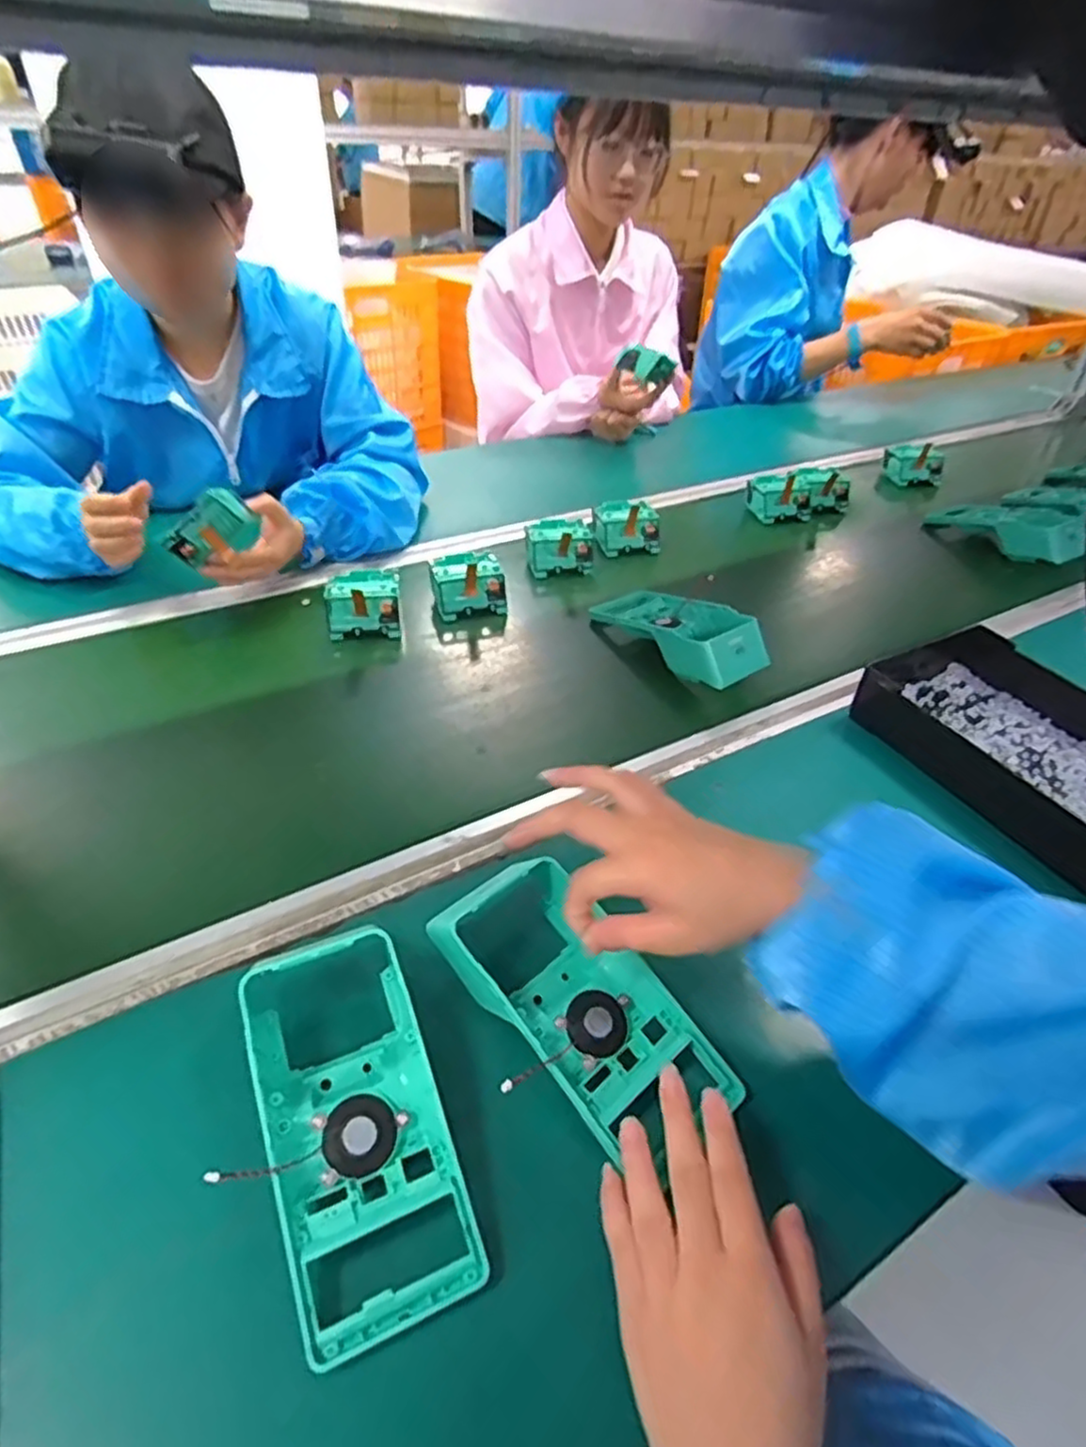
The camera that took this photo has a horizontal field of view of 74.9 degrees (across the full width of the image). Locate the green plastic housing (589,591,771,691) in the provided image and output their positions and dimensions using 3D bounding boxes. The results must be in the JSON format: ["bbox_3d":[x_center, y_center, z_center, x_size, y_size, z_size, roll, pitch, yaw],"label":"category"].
[{"bbox_3d":[0.136,-0.099,0.720,0.089,0.054,0.196,-25,47,-28],"label":"green plastic housing"}]

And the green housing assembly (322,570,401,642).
[{"bbox_3d":[-0.187,-0.127,0.741,0.080,0.042,0.073,-4,40,-7],"label":"green housing assembly"}]

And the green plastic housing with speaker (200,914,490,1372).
[{"bbox_3d":[-0.101,0.191,0.353,0.095,0.058,0.181,-15,43,-19],"label":"green plastic housing with speaker"}]

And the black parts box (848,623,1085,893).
[{"bbox_3d":[0.399,0.020,0.583,0.160,0.053,0.273,-20,45,-24],"label":"black parts box"}]

